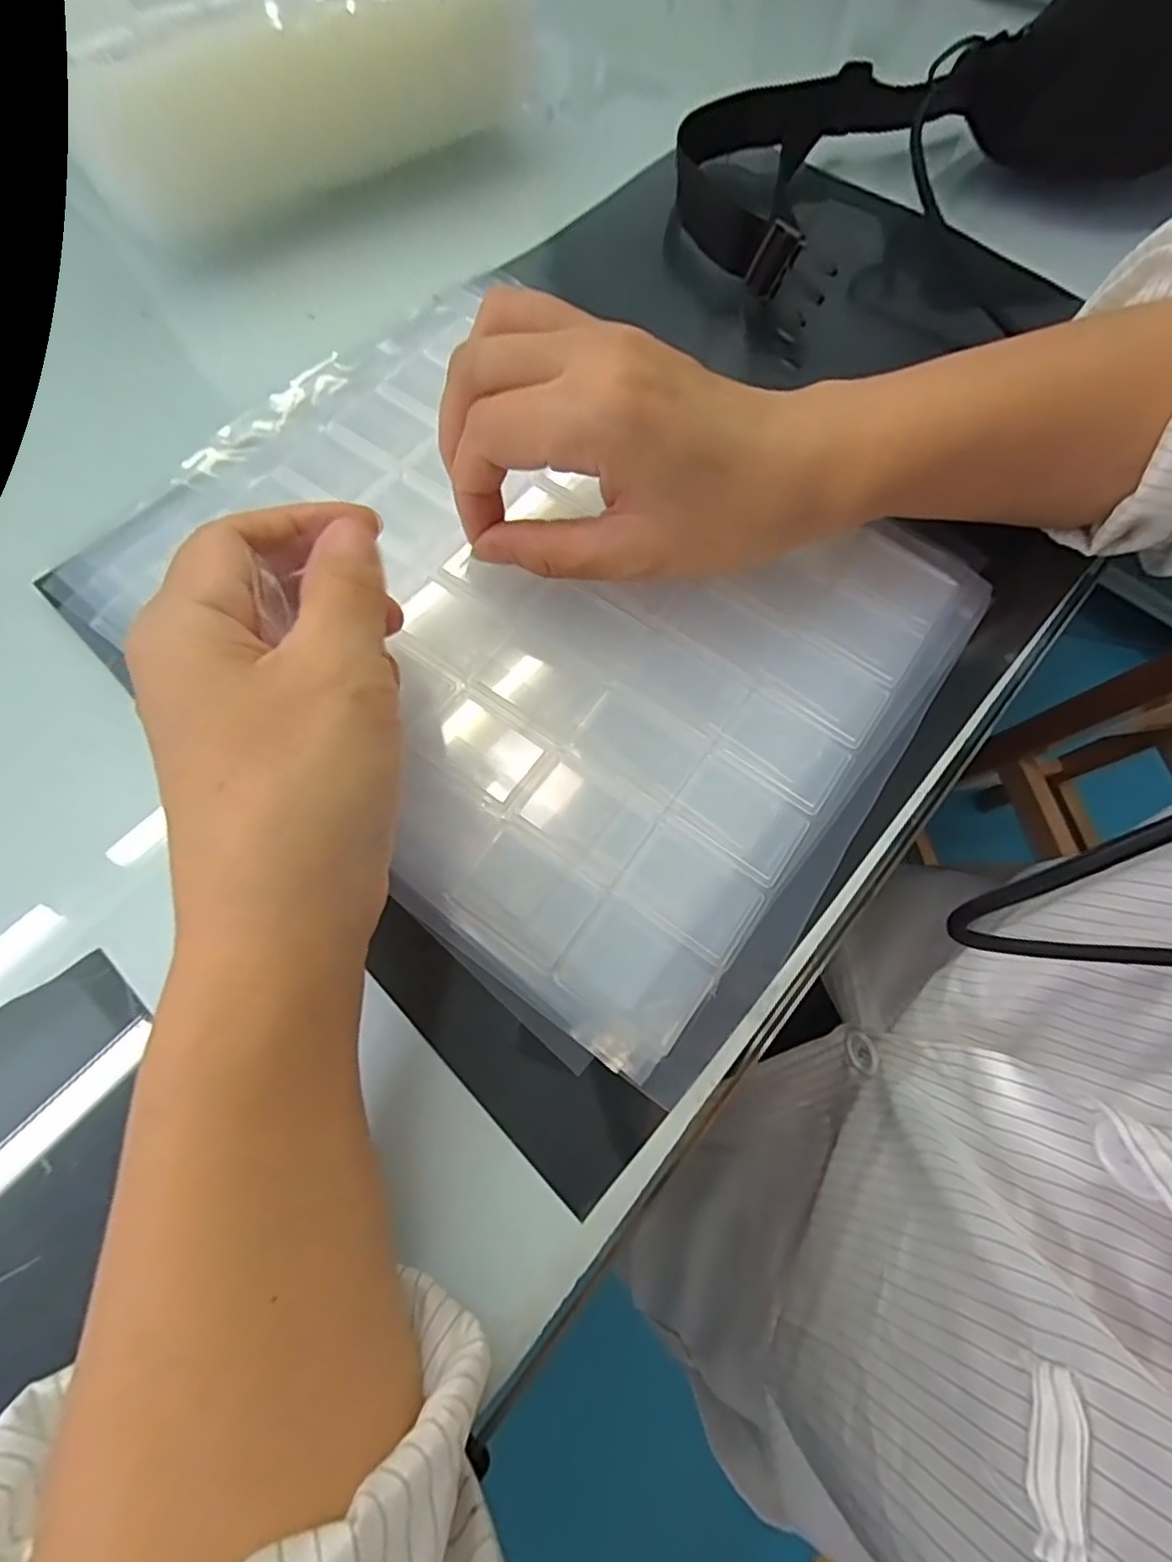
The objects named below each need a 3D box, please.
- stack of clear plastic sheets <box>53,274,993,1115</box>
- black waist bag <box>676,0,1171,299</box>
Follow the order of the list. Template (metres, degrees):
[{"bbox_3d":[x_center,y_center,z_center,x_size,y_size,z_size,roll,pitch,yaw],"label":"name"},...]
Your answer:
[{"bbox_3d":[-0.024,-0.071,0.243,0.293,0.019,0.228,36,70,13],"label":"stack of clear plastic sheets"},{"bbox_3d":[0.249,-0.393,0.348,0.425,0.084,0.141,-25,72,-11],"label":"black waist bag"}]

